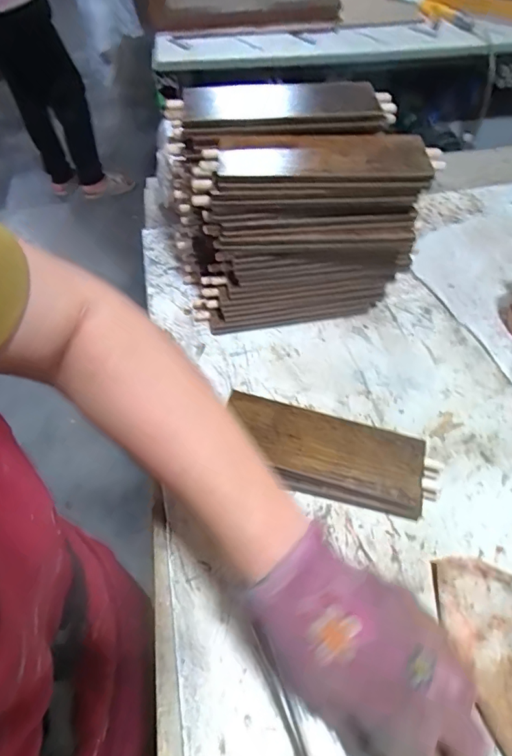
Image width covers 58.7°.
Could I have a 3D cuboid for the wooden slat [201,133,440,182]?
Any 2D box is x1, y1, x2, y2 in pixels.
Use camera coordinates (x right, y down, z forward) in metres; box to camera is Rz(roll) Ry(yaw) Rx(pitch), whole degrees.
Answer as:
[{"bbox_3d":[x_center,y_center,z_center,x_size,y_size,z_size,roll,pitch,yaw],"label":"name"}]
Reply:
[{"bbox_3d":[0.056,-0.196,0.404,0.206,0.013,0.069,2,55,3],"label":"wooden slat"}]

